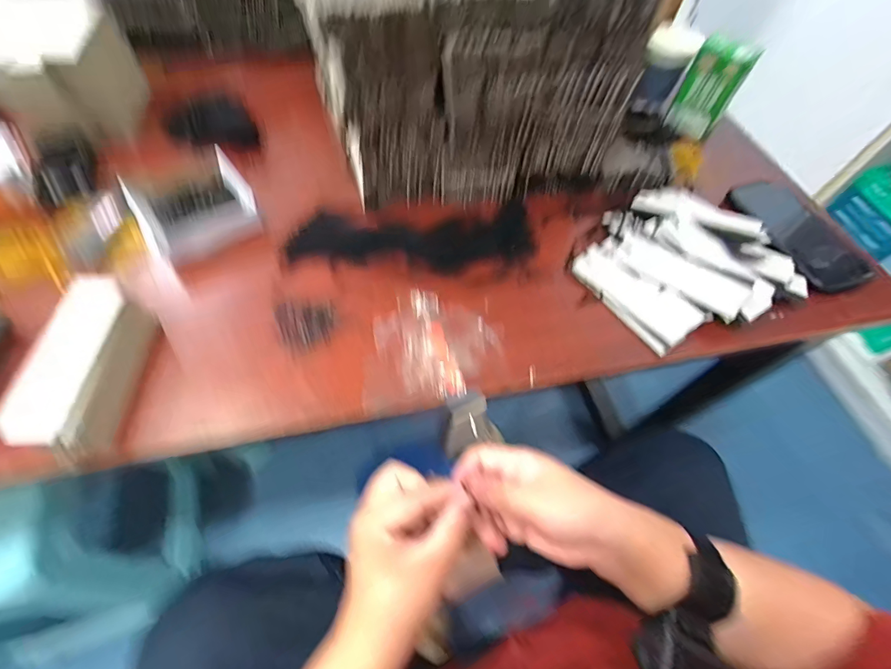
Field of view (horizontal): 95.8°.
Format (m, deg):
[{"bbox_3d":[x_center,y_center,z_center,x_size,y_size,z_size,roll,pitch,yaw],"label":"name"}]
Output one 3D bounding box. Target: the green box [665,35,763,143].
[{"bbox_3d":[0.352,-0.327,0.540,0.066,0.115,0.022,31,61,13],"label":"green box"}]

